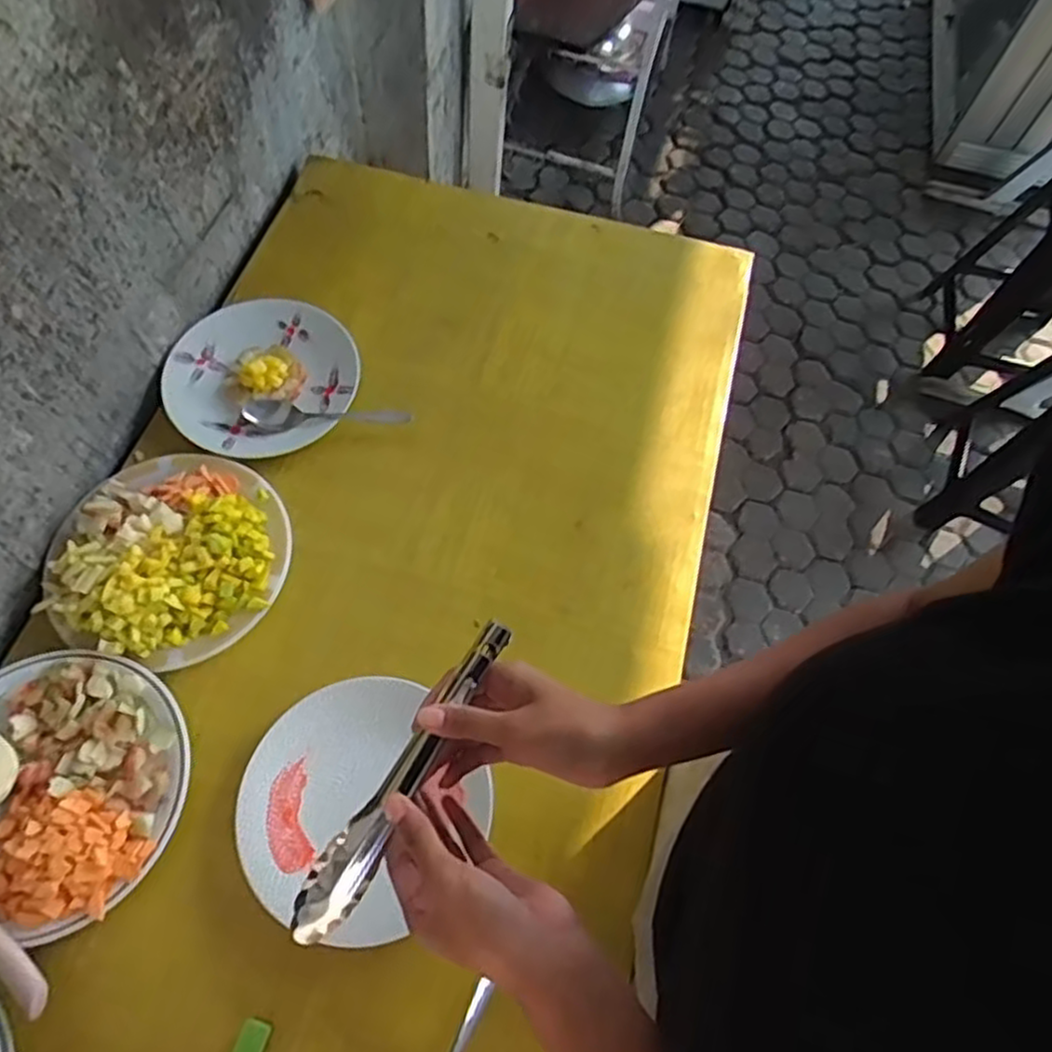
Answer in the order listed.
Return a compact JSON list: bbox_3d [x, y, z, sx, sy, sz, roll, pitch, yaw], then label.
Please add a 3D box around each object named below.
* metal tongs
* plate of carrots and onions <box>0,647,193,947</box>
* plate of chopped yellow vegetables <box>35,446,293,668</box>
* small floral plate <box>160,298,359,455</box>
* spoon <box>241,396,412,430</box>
[{"bbox_3d":[-0.072,0.147,0.434,0.029,0.017,0.205,29,73,12],"label":"metal tongs"},{"bbox_3d":[-0.393,0.204,0.581,0.216,0.047,0.213,2,64,-5],"label":"plate of carrots and onions"},{"bbox_3d":[-0.337,0.021,0.686,0.208,0.040,0.211,2,64,-5],"label":"plate of chopped yellow vegetables"},{"bbox_3d":[-0.291,-0.166,0.795,0.201,0.024,0.187,-4,65,-7],"label":"small floral plate"},{"bbox_3d":[-0.214,-0.126,0.783,0.173,0.014,0.038,-3,65,-7],"label":"spoon"}]

